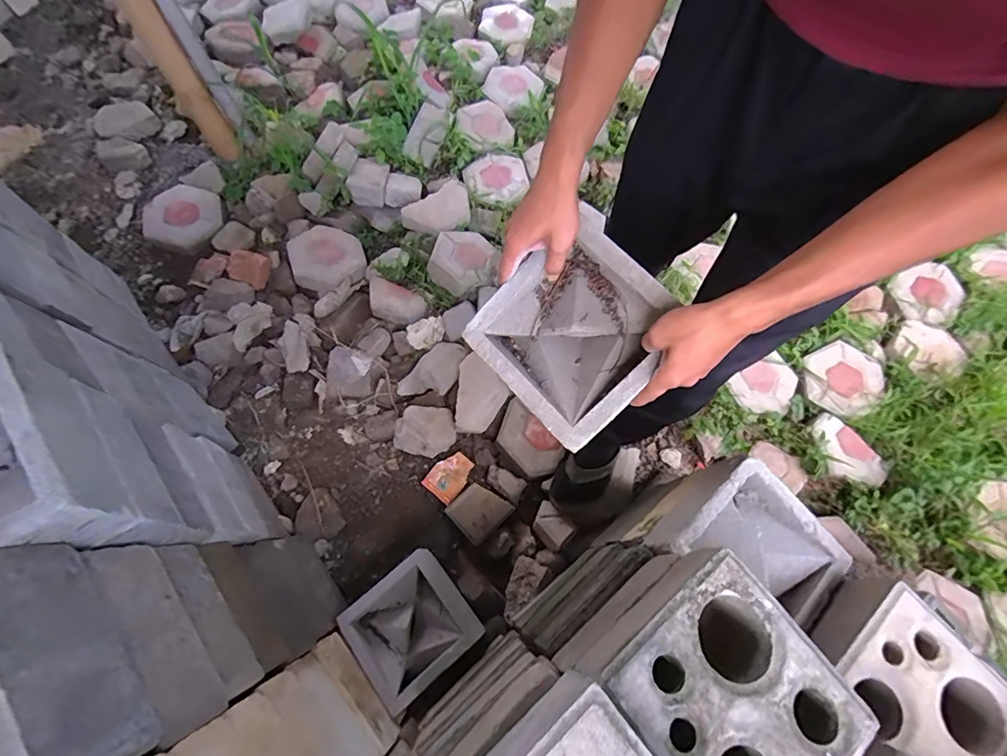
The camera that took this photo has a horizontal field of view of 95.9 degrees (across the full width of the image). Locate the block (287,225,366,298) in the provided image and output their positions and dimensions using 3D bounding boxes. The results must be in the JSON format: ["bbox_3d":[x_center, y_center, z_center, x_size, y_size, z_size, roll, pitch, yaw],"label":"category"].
[{"bbox_3d":[-0.502,-0.343,1.289,0.197,0.056,0.213,-22,68,-13],"label":"block"}]

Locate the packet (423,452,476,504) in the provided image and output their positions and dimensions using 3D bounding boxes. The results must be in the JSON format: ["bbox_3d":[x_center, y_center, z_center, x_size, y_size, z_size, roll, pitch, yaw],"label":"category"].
[{"bbox_3d":[-0.127,0.231,1.076,0.085,0.020,0.111,39,70,12],"label":"packet"}]

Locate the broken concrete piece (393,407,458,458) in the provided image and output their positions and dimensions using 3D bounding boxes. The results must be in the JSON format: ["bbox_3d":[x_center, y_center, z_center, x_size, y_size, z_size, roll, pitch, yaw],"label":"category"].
[{"bbox_3d":[-0.190,0.127,1.085,0.147,0.072,0.117,-14,66,-10],"label":"broken concrete piece"}]

